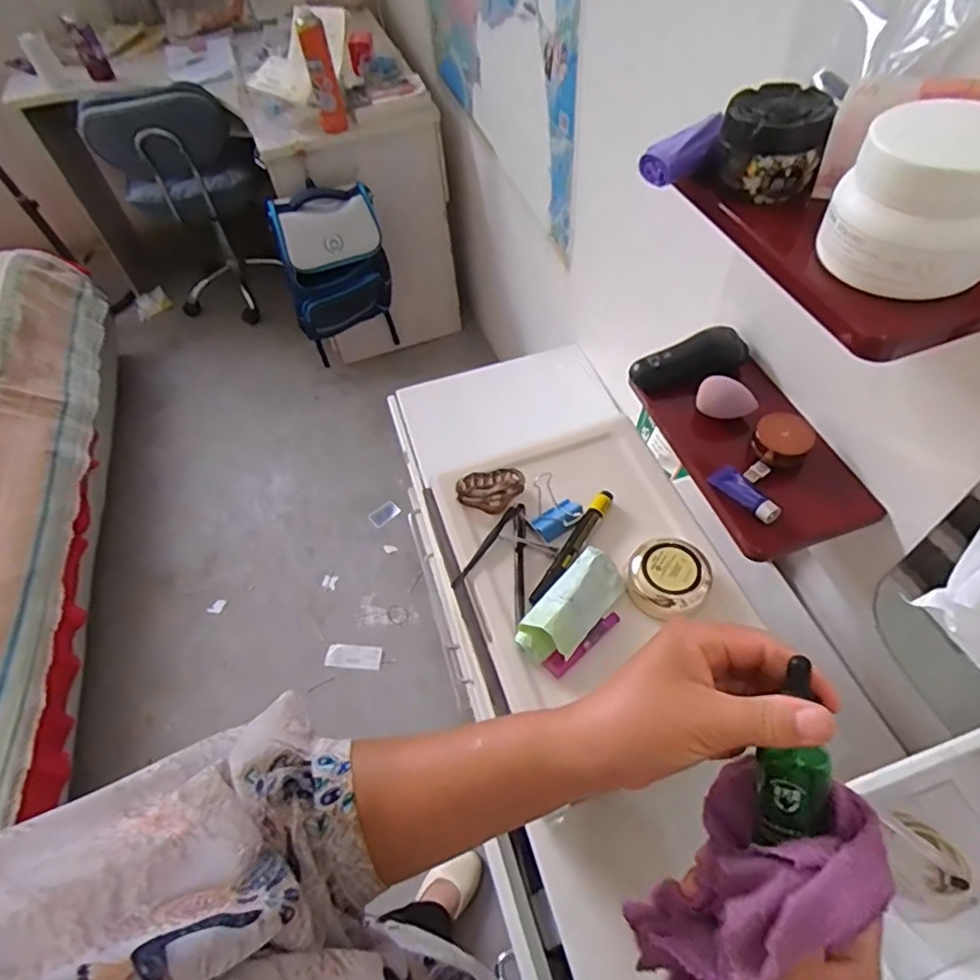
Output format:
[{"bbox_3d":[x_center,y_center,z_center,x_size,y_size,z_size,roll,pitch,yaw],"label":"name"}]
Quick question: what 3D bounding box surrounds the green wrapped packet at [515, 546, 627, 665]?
[{"bbox_3d":[0.074,0.100,0.521,0.053,0.039,0.114,32,63,24],"label":"green wrapped packet"}]

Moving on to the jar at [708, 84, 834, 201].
[{"bbox_3d":[0.188,-0.234,0.403,0.065,0.048,0.063,14,57,15],"label":"jar"}]

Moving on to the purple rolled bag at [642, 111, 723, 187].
[{"bbox_3d":[0.140,-0.244,0.432,0.061,0.021,0.023,-31,54,12],"label":"purple rolled bag"}]

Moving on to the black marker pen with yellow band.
[{"bbox_3d":[0.080,0.053,0.564,0.018,0.019,0.141,25,61,21],"label":"black marker pen with yellow band"}]

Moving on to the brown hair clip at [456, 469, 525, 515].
[{"bbox_3d":[0.001,0.002,0.607,0.066,0.022,0.042,-2,55,4],"label":"brown hair clip"}]

